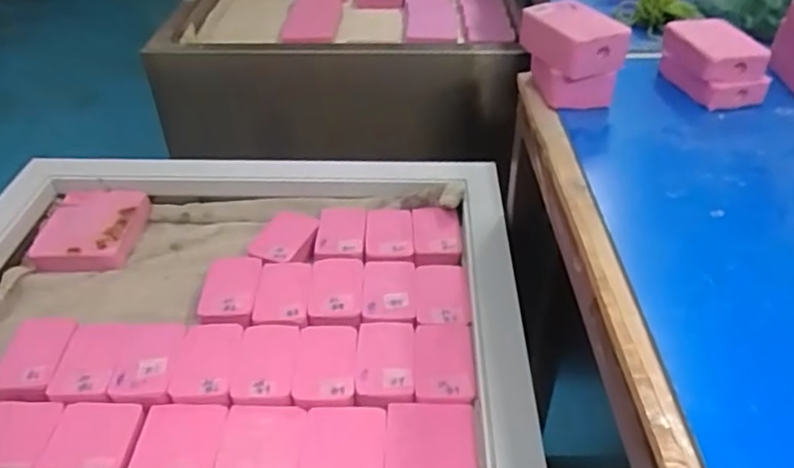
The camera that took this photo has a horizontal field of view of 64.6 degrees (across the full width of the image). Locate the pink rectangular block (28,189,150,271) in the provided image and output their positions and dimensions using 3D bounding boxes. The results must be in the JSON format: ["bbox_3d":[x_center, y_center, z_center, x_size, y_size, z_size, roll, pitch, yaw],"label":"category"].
[{"bbox_3d":[-0.308,-0.005,0.627,0.102,0.027,0.093,-1,39,0],"label":"pink rectangular block"}]

